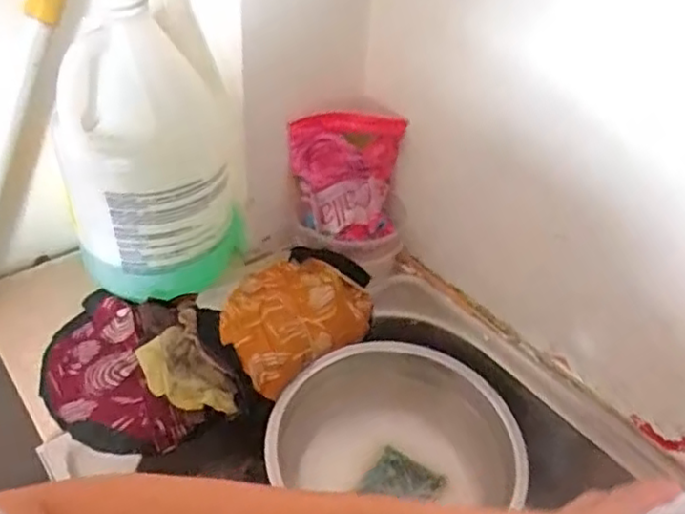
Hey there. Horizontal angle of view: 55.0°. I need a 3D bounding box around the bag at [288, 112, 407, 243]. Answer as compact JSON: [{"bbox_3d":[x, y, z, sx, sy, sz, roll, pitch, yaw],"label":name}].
[{"bbox_3d":[0.002,-0.073,0.644,0.101,0.127,0.032,-2,40,-8],"label":"bag"}]

